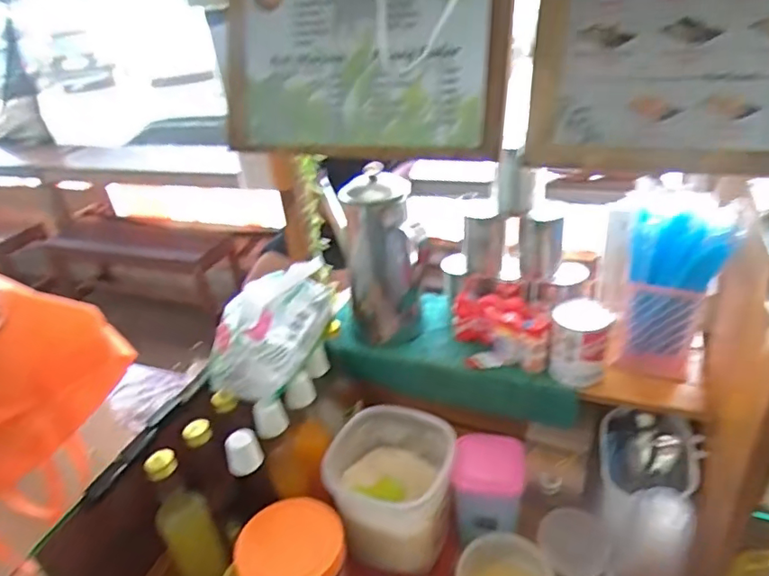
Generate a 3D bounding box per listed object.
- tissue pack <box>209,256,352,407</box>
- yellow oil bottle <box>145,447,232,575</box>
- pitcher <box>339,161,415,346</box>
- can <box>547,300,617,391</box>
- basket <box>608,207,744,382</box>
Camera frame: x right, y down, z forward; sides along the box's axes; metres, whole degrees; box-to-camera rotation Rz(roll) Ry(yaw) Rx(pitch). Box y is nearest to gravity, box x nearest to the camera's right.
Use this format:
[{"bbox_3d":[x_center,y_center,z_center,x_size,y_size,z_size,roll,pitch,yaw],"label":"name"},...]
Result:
[{"bbox_3d":[-0.152,0.044,0.775,0.097,0.119,0.211,12,37,28],"label":"tissue pack"},{"bbox_3d":[-0.250,0.290,0.691,0.062,0.205,0.053,-26,36,-26],"label":"yellow oil bottle"},{"bbox_3d":[0.001,-0.037,0.859,0.121,0.255,0.101,-9,32,-3],"label":"pitcher"},{"bbox_3d":[0.269,0.076,0.763,0.080,0.100,0.067,4,34,19],"label":"can"},{"bbox_3d":[0.387,0.001,0.753,0.113,0.227,0.117,6,35,21],"label":"basket"}]

